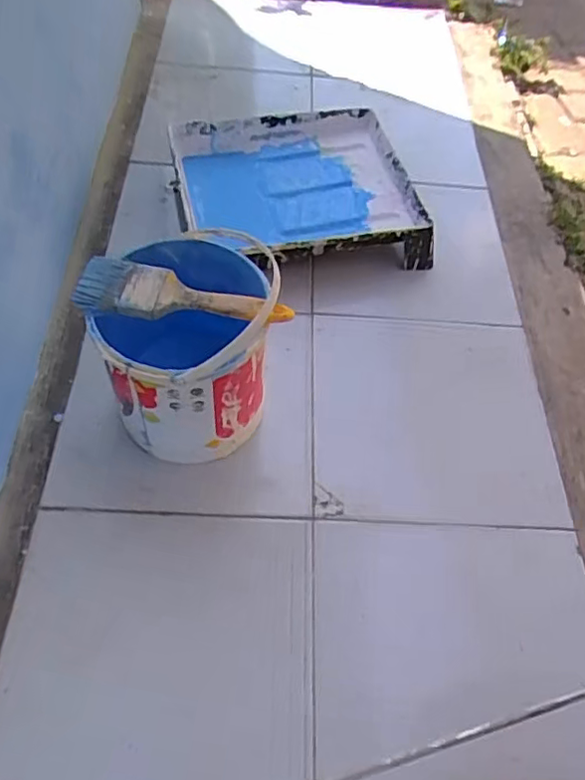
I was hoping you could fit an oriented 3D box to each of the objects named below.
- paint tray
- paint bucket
[{"bbox_3d":[0.000,-0.307,0.920,0.339,0.087,0.307,-9,49,-7],"label":"paint tray"},{"bbox_3d":[-0.100,-0.034,0.658,0.167,0.203,0.178,0,48,0],"label":"paint bucket"}]

